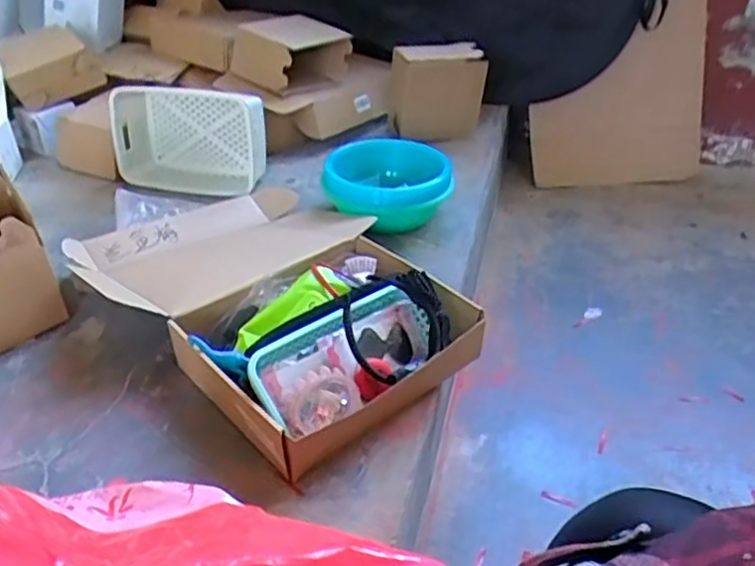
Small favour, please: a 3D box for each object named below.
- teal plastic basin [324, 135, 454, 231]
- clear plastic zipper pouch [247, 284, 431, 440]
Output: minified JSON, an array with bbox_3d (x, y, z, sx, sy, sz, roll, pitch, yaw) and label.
[{"bbox_3d":[0.019,-0.179,1.251,0.237,0.116,0.167,3,34,4],"label":"teal plastic basin"},{"bbox_3d":[-0.033,0.088,0.825,0.258,0.078,0.136,-24,41,-31],"label":"clear plastic zipper pouch"}]

